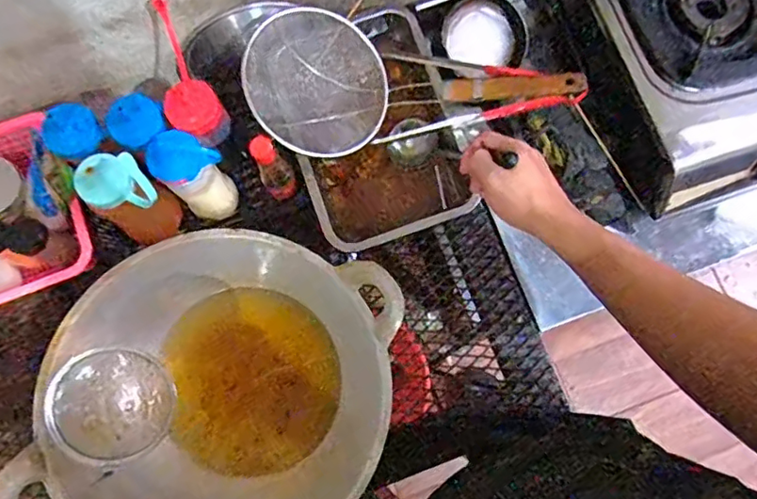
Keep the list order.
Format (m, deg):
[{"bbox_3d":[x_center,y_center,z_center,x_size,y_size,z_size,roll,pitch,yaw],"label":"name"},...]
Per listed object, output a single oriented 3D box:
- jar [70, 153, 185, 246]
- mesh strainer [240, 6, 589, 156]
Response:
[{"bbox_3d":[-0.299,-0.056,0.684,0.067,0.174,0.064,0,79,0],"label":"jar"},{"bbox_3d":[0.038,-0.227,0.737,0.391,0.102,0.163,-4,79,-1],"label":"mesh strainer"}]

